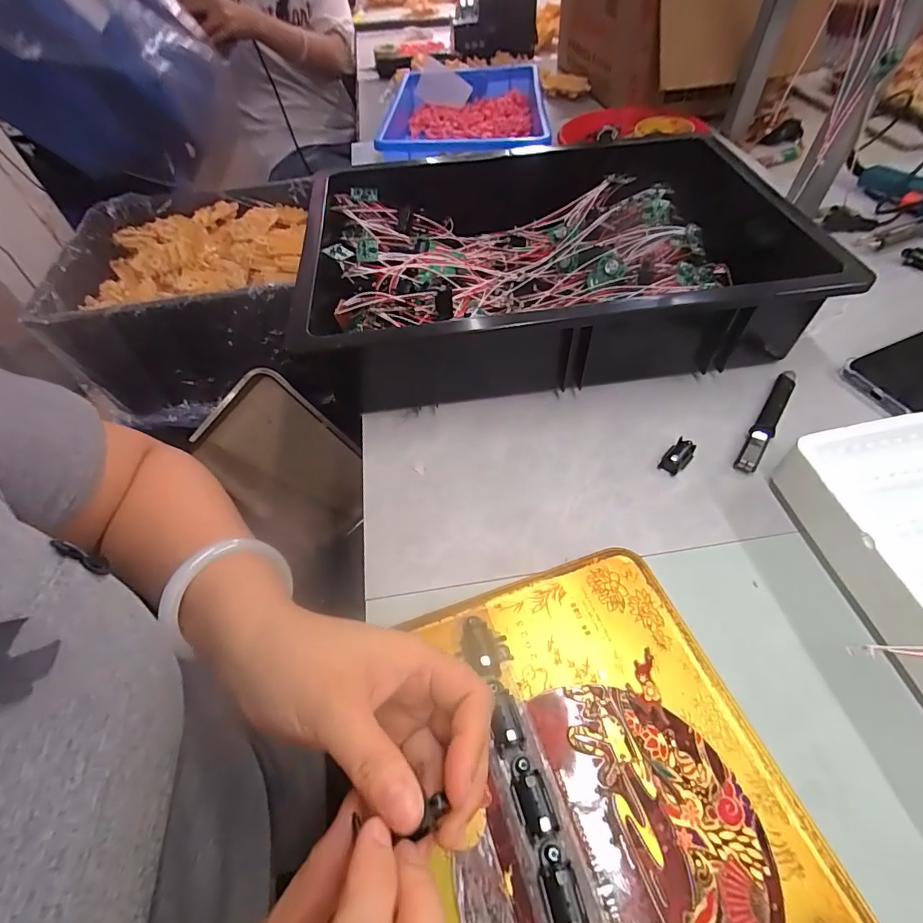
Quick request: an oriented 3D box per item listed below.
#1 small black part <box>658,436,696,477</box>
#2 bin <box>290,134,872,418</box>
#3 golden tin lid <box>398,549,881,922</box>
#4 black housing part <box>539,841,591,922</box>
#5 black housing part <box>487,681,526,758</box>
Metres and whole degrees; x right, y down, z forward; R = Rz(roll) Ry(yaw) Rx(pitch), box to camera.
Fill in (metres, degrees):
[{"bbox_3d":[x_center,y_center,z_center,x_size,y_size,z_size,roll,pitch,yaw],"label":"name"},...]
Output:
[{"bbox_3d":[0.171,-0.003,0.368,0.030,0.012,0.016,-39,58,-23],"label":"small black part"},{"bbox_3d":[0.102,-0.223,0.492,0.468,0.102,0.363,-7,51,0],"label":"bin"},{"bbox_3d":[0.067,0.169,0.233,0.184,0.021,0.233,-18,52,-8],"label":"golden tin lid"},{"bbox_3d":[0.045,0.193,0.210,0.017,0.013,0.033,-14,51,-6],"label":"black housing part"},{"bbox_3d":[0.023,0.136,0.252,0.015,0.014,0.035,-14,51,-5],"label":"black housing part"}]

